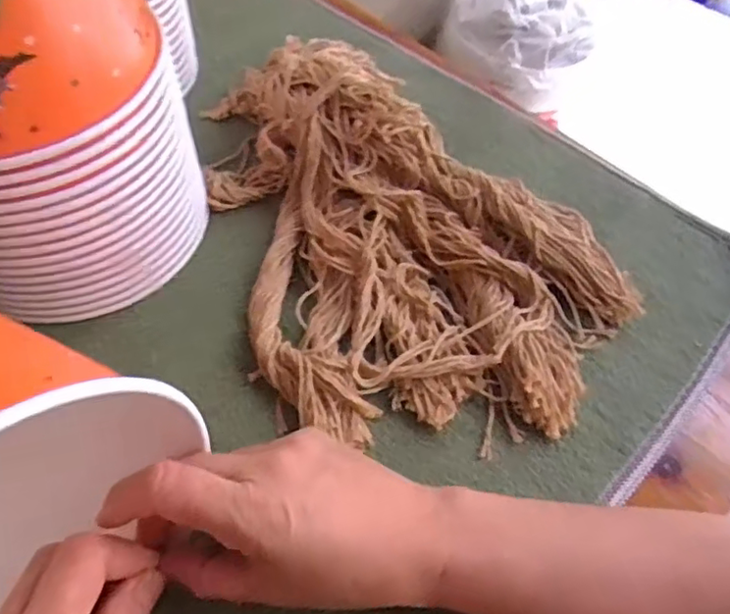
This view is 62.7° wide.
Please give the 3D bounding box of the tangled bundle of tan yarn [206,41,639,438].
[{"bbox_3d":[0.015,-0.074,0.390,0.221,0.058,0.342,-17,58,-15],"label":"tangled bundle of tan yarn"}]

